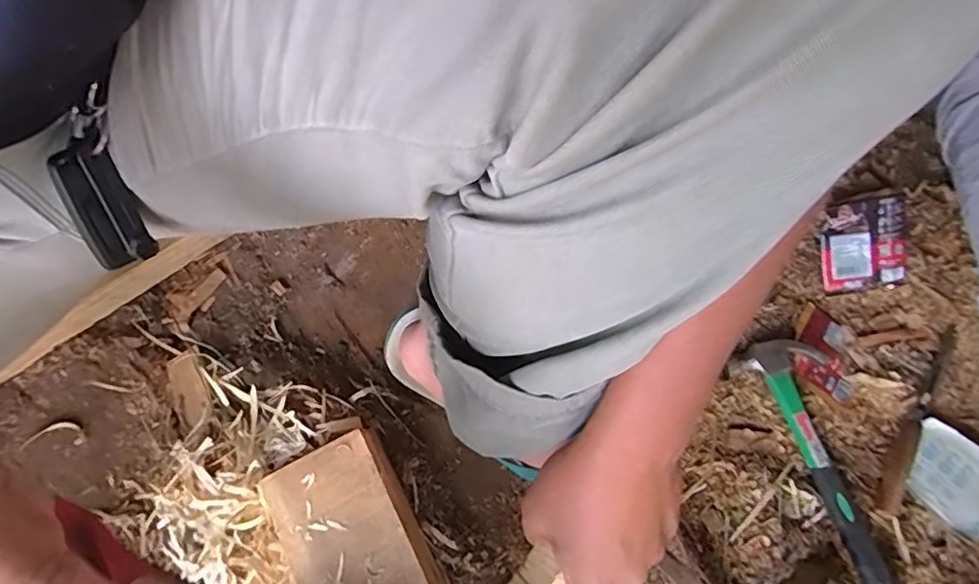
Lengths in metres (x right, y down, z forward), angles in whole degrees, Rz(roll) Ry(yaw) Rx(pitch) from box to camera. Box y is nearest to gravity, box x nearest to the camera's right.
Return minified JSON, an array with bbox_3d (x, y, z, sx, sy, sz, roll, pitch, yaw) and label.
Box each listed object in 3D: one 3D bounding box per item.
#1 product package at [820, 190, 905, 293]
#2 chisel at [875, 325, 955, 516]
[{"bbox_3d":[0.385,-0.052,0.580,0.079,0.018,0.093,-9,103,15],"label":"product package"},{"bbox_3d":[0.410,0.120,0.538,0.020,0.012,0.202,31,76,8],"label":"chisel"}]

